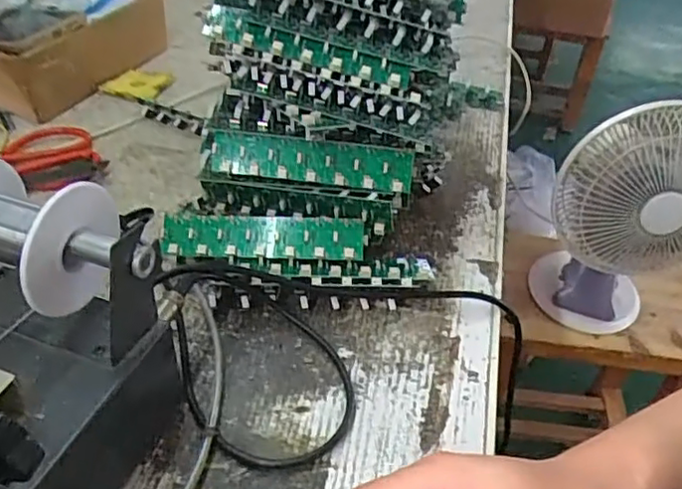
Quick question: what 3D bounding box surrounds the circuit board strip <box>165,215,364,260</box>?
[{"bbox_3d":[-0.054,-0.005,0.431,0.137,0.007,0.030,1,69,2],"label":"circuit board strip"}]

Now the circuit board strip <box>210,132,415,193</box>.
[{"bbox_3d":[-0.021,-0.057,0.435,0.139,0.030,0.008,6,1,3],"label":"circuit board strip"}]

